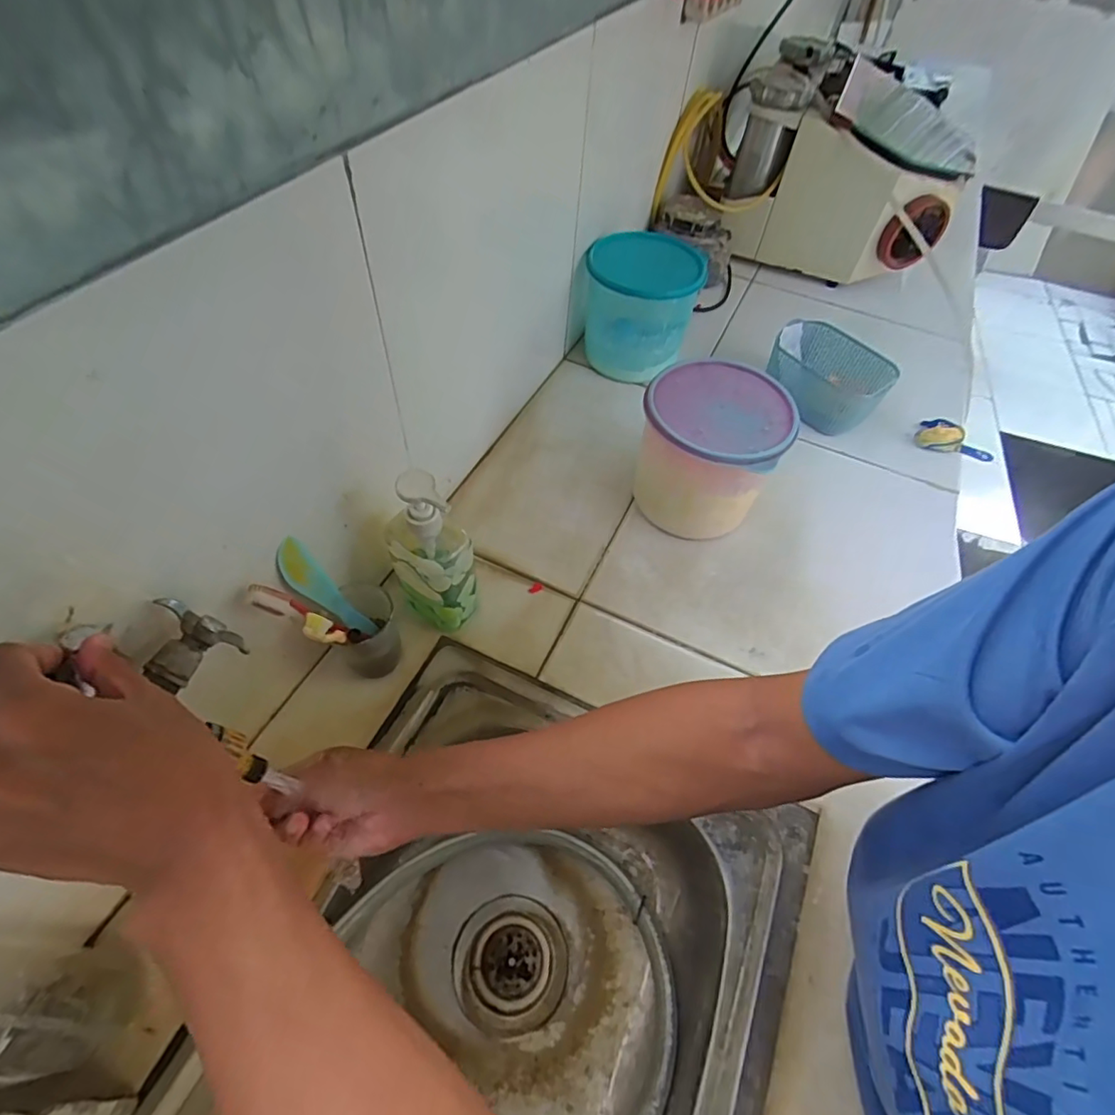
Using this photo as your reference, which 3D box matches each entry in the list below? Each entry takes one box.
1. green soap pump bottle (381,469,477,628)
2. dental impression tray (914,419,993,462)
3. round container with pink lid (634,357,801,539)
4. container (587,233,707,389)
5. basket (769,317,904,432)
[{"bbox_3d":[-0.120,0.001,0.546,0.071,0.198,0.058,27,57,15],"label":"green soap pump bottle"},{"bbox_3d":[0.581,-0.176,0.818,0.104,0.031,0.052,14,55,6],"label":"dental impression tray"},{"bbox_3d":[0.178,-0.122,0.676,0.153,0.161,0.154,2,55,-2],"label":"round container with pink lid"},{"bbox_3d":[0.123,-0.374,0.854,0.167,0.169,0.147,10,55,3],"label":"container"},{"bbox_3d":[0.403,-0.269,0.842,0.167,0.093,0.124,27,57,15],"label":"basket"}]

